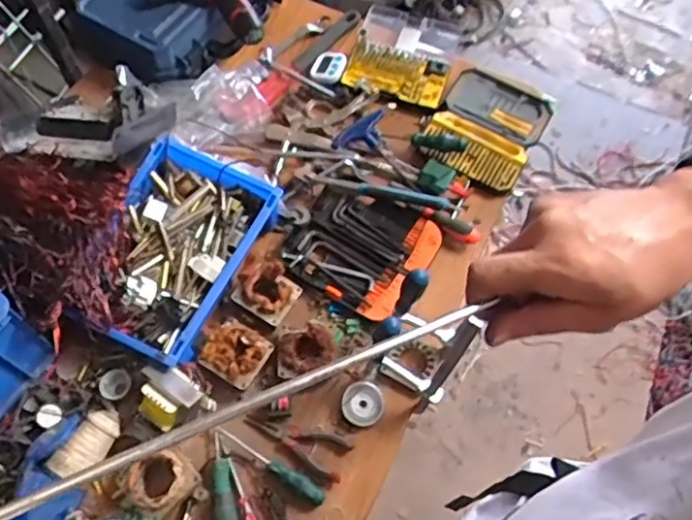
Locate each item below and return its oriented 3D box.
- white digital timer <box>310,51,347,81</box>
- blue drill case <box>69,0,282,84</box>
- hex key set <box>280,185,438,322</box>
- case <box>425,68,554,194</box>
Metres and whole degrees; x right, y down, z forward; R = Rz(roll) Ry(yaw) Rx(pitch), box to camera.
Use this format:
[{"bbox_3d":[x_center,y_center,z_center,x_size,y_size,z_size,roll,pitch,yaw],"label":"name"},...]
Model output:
[{"bbox_3d":[-0.033,-0.371,1.166,0.059,0.012,0.062,14,90,-6],"label":"white digital timer"},{"bbox_3d":[-0.299,-0.477,1.146,0.266,0.109,0.382,35,67,16],"label":"blue drill case"},{"bbox_3d":[0.023,-0.023,0.990,0.218,0.018,0.200,25,64,11],"label":"hex key set"},{"bbox_3d":[0.262,-0.250,1.130,0.190,0.033,0.254,28,65,13],"label":"case"}]

